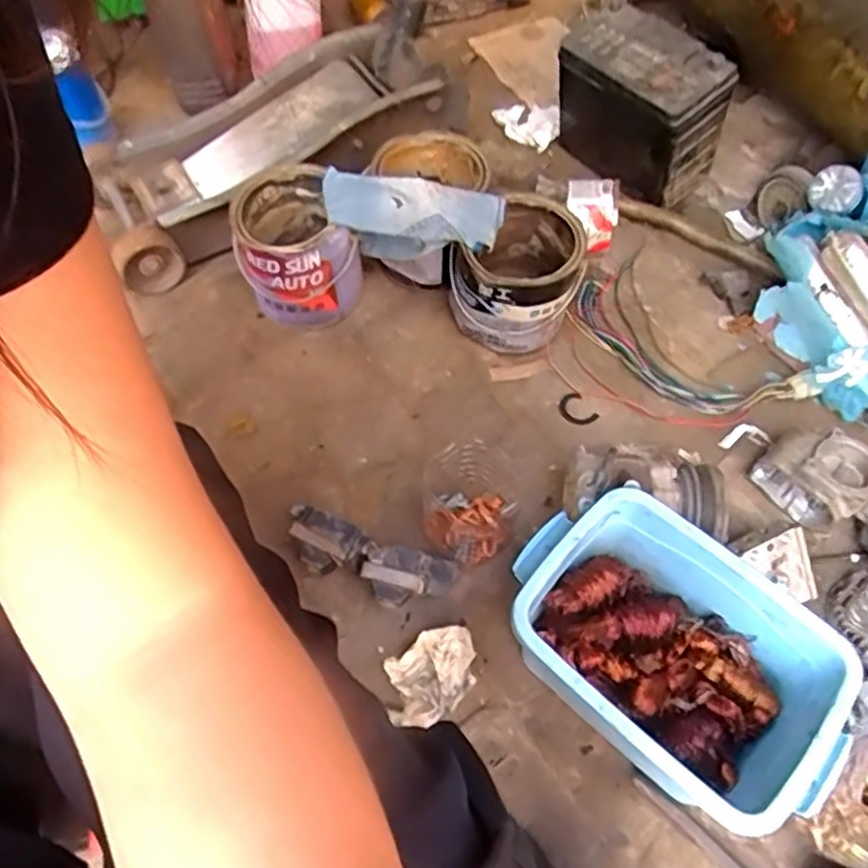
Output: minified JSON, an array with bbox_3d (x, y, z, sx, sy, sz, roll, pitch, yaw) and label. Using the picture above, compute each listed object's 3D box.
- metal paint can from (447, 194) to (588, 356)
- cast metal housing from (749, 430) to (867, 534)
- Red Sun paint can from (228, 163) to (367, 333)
[{"bbox_3d":[0.110,-0.216,0.940,0.161,0.154,0.171,0,63,1],"label":"metal paint can"},{"bbox_3d":[0.473,0.054,0.834,0.110,0.072,0.132,-35,66,-14],"label":"cast metal housing"},{"bbox_3d":[-0.191,-0.266,0.947,0.154,0.172,0.179,-16,63,-8],"label":"Red Sun paint can"}]

